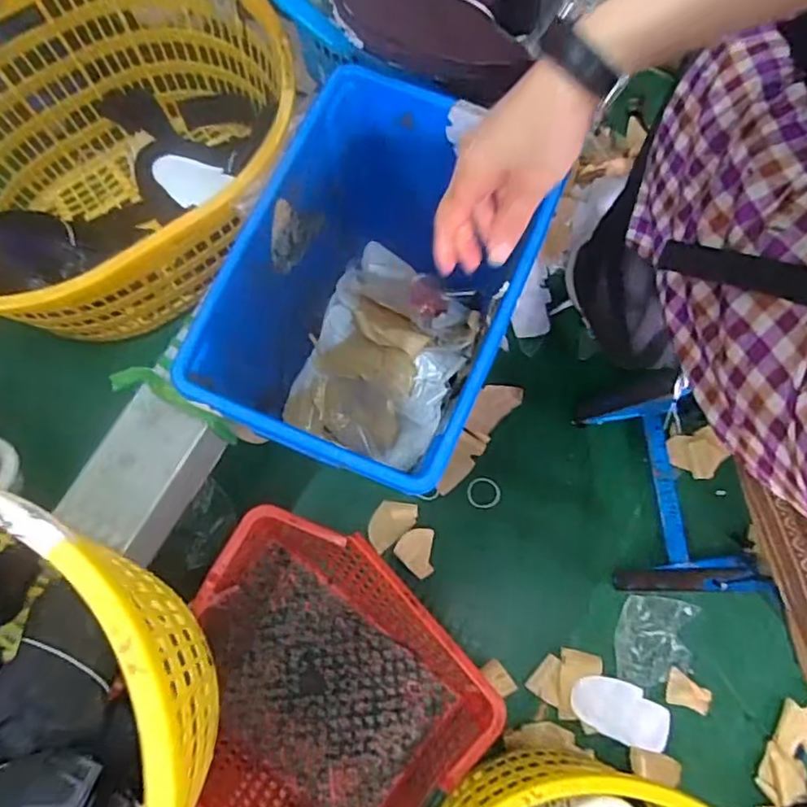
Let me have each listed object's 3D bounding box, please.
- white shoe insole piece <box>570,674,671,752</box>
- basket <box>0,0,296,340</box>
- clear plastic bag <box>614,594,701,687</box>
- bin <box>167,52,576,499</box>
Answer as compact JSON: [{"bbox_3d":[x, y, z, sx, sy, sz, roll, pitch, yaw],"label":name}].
[{"bbox_3d":[0.326,0.460,0.892,0.152,0.009,0.078,22,76,4],"label":"white shoe insole piece"},{"bbox_3d":[-0.446,-0.362,0.930,0.593,0.287,0.459,-30,79,-8],"label":"basket"},{"bbox_3d":[0.390,0.367,0.922,0.119,0.009,0.127,7,76,0],"label":"clear plastic bag"},{"bbox_3d":[-0.035,-0.098,0.743,0.276,0.360,0.384,23,77,4],"label":"bin"}]

